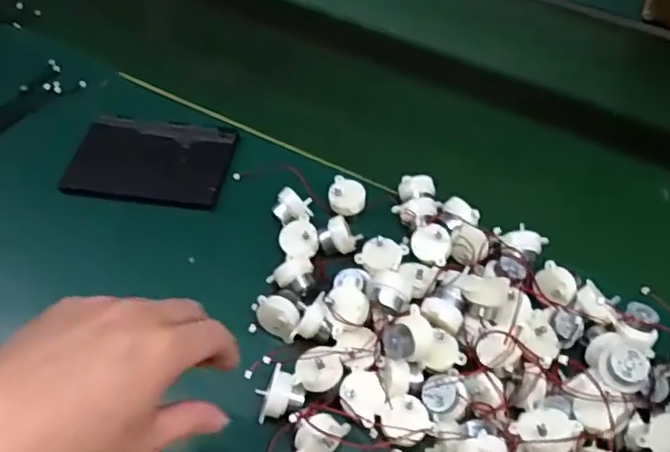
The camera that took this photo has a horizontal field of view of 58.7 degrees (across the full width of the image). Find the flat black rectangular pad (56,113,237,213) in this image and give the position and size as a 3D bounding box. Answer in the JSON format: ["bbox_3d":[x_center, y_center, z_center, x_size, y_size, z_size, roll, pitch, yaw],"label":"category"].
[{"bbox_3d":[-0.177,-0.065,0.575,0.151,0.013,0.098,8,51,6],"label":"flat black rectangular pad"}]

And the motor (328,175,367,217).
[{"bbox_3d":[0.011,-0.025,0.532,0.033,0.019,0.036,4,52,0],"label":"motor"}]

